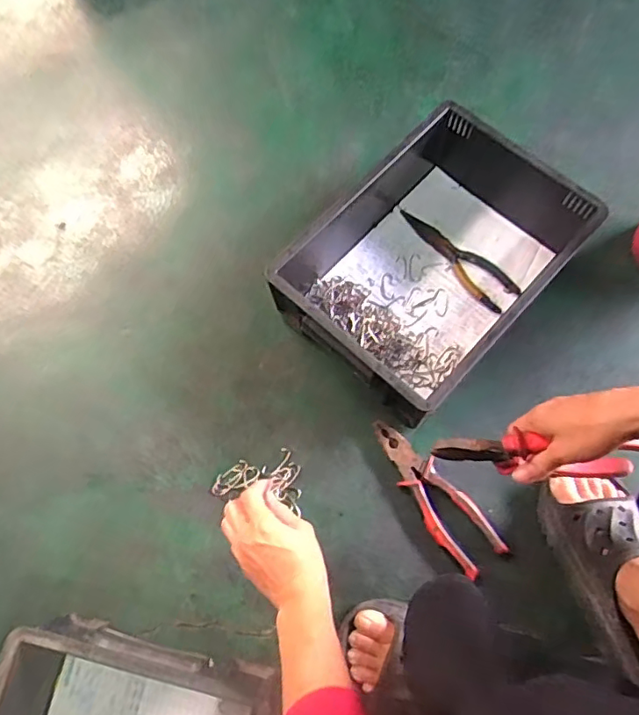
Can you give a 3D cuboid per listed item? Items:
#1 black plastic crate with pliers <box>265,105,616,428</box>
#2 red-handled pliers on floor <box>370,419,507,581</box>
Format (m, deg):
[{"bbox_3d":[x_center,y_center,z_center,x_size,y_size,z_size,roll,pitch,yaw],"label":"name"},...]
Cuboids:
[{"bbox_3d":[0.132,-0.128,0.696,0.271,0.115,0.346,42,78,14],"label":"black plastic crate with pliers"},{"bbox_3d":[0.131,0.154,0.648,0.059,0.015,0.196,-35,74,-9],"label":"red-handled pliers on floor"}]

